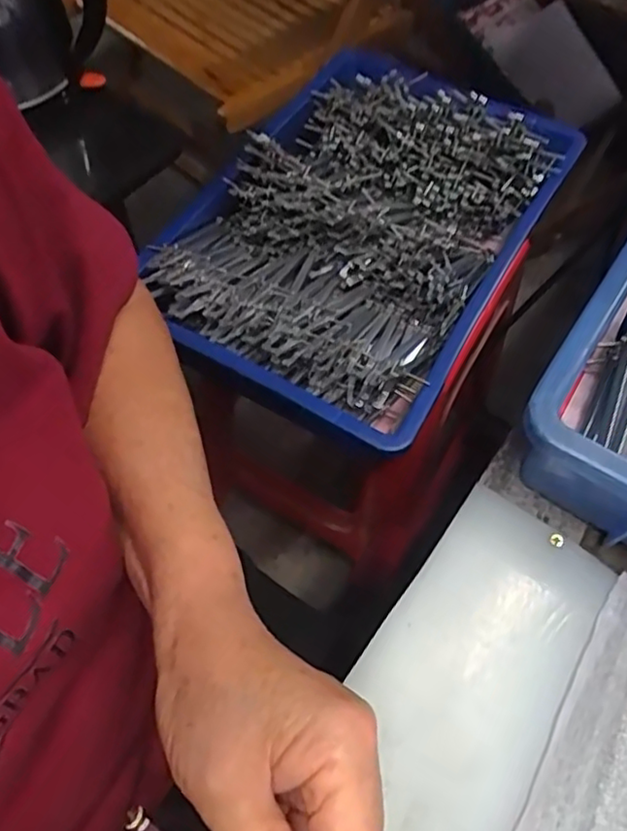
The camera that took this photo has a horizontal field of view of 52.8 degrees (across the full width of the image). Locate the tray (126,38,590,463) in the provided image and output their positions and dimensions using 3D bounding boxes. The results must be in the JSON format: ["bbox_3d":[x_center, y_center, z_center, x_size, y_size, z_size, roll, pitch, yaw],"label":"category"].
[{"bbox_3d":[0.040,-0.180,0.593,0.284,0.081,0.397,29,64,13],"label":"tray"}]

